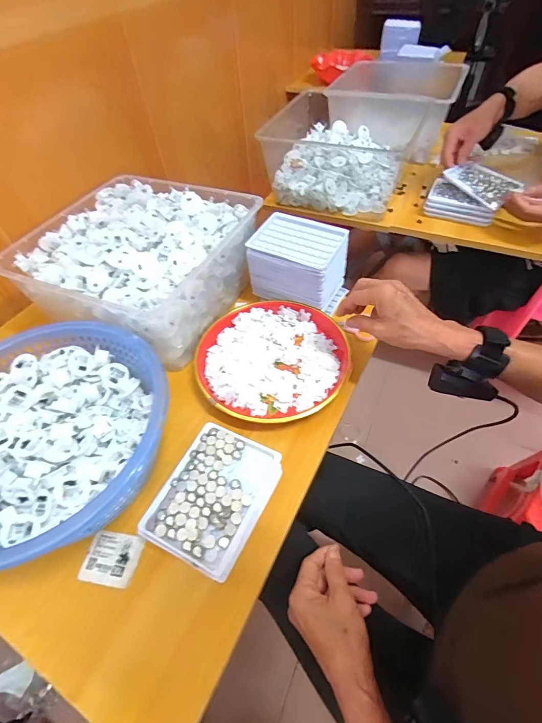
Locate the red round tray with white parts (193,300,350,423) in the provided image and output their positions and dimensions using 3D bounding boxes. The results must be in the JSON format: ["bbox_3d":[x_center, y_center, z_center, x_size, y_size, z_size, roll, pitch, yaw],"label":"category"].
[{"bbox_3d":[0.000,-0.005,0.517,0.208,0.024,0.213,-2,53,3],"label":"red round tray with white parts"}]

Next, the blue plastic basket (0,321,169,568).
[{"bbox_3d":[-0.246,0.083,0.400,0.269,0.085,0.265,-2,53,3],"label":"blue plastic basket"}]

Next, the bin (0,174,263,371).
[{"bbox_3d":[-0.201,-0.162,0.567,0.278,0.131,0.288,20,57,18],"label":"bin"}]

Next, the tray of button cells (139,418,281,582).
[{"bbox_3d":[-0.059,0.135,0.366,0.103,0.014,0.131,20,57,18],"label":"tray of button cells"}]

